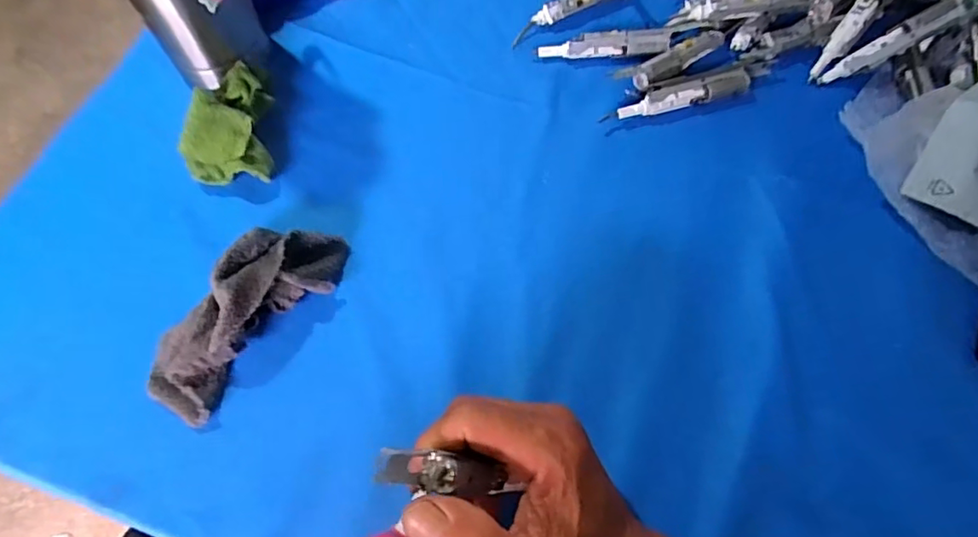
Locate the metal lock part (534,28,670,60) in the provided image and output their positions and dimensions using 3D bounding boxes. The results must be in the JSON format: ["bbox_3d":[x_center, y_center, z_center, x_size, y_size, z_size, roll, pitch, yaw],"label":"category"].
[{"bbox_3d":[0.093,-0.183,0.478,0.103,0.020,0.017,0,64,2],"label":"metal lock part"}]

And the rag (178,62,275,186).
[{"bbox_3d":[-0.201,-0.114,0.448,0.062,0.039,0.102,-7,64,-2],"label":"rag"}]

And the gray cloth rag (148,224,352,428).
[{"bbox_3d":[-0.161,0.021,0.376,0.066,0.041,0.152,36,70,17],"label":"gray cloth rag"}]

